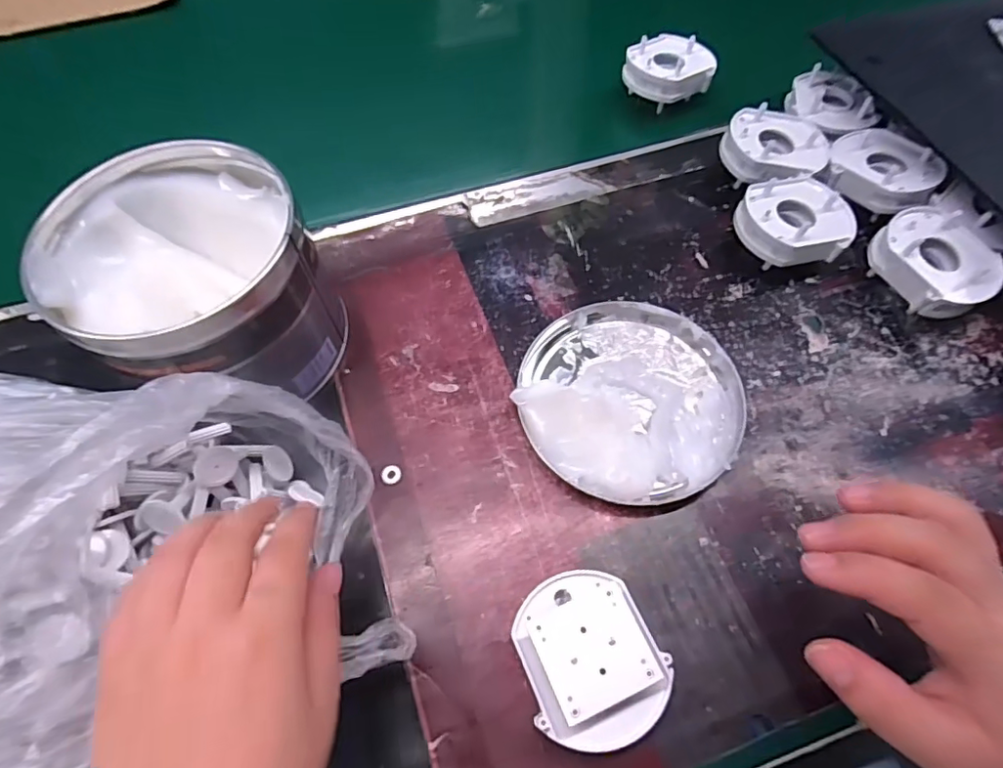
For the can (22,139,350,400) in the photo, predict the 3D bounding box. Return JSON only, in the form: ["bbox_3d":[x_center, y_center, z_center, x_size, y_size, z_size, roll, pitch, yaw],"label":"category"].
[{"bbox_3d":[-0.166,-0.054,0.314,0.124,0.103,0.120,0,61,0],"label":"can"}]

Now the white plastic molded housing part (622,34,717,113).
[{"bbox_3d":[0.138,-0.256,0.458,0.063,0.038,0.061,0,61,0],"label":"white plastic molded housing part"}]

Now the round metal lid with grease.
[{"bbox_3d":[0.075,0.003,0.321,0.124,0.030,0.128,0,61,0],"label":"round metal lid with grease"}]

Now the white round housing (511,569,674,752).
[{"bbox_3d":[0.040,0.122,0.250,0.060,0.043,0.069,-13,62,-7],"label":"white round housing"}]

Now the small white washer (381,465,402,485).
[{"bbox_3d":[-0.062,0.051,0.313,0.011,0.004,0.010,0,61,0],"label":"small white washer"}]

